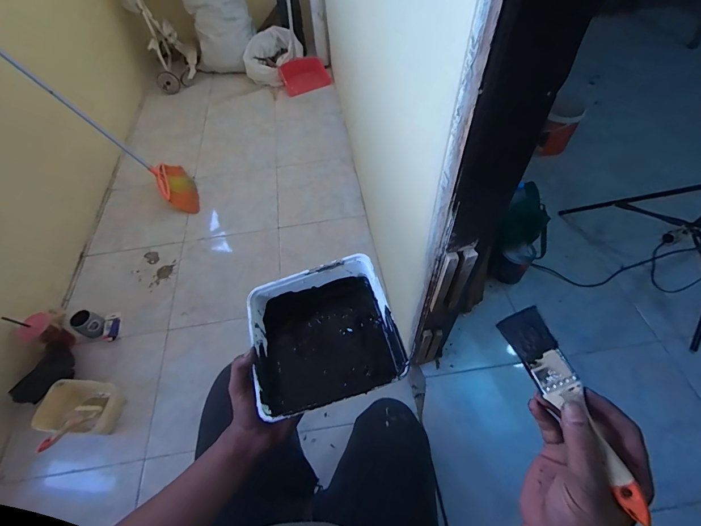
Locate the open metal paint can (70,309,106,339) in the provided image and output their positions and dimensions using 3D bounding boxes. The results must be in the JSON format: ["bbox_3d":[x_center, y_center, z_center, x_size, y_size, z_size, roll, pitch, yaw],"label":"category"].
[{"bbox_3d":[-0.883,0.208,1.146,0.073,0.082,0.075,-1,55,2],"label":"open metal paint can"}]

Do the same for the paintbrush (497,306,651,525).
[{"bbox_3d":[0.200,0.125,0.302,0.040,0.017,0.178,-19,63,-8],"label":"paintbrush"}]

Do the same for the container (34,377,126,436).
[{"bbox_3d":[-0.785,0.423,0.988,0.207,0.096,0.144,5,55,6],"label":"container"}]

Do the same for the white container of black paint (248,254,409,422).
[{"bbox_3d":[-0.041,0.104,0.492,0.194,0.081,0.192,-15,58,-6],"label":"white container of black paint"}]

